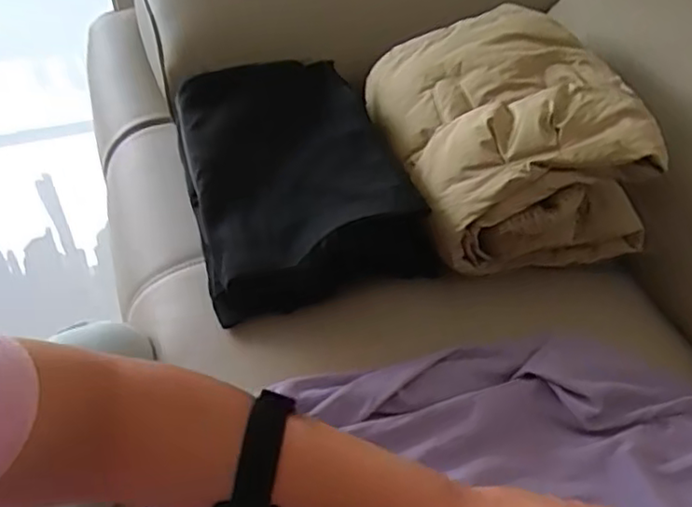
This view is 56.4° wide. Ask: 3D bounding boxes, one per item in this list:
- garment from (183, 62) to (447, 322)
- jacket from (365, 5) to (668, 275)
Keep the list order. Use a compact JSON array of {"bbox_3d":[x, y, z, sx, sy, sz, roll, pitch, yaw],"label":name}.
[{"bbox_3d":[-0.051,-0.077,0.651,0.206,0.117,0.247,-12,47,-13],"label":"garment"},{"bbox_3d":[0.157,-0.128,0.698,0.212,0.153,0.292,-10,46,-10],"label":"jacket"}]

